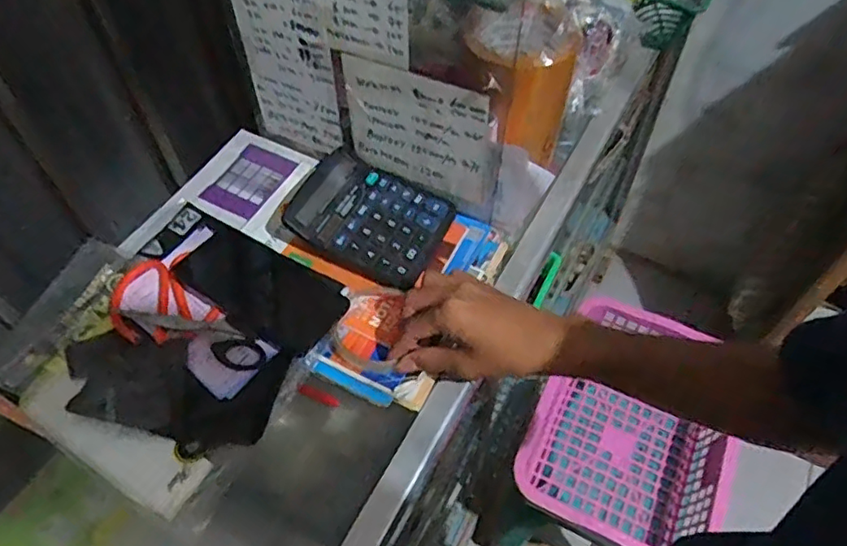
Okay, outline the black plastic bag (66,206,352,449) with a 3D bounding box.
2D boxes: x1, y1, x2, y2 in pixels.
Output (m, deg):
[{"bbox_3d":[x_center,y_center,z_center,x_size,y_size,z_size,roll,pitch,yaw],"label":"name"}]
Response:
[{"bbox_3d":[-0.191,0.045,0.538,0.201,0.016,0.210,13,55,9],"label":"black plastic bag"}]

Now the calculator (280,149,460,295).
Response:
[{"bbox_3d":[-0.055,-0.060,0.600,0.149,0.031,0.118,23,57,15],"label":"calculator"}]

